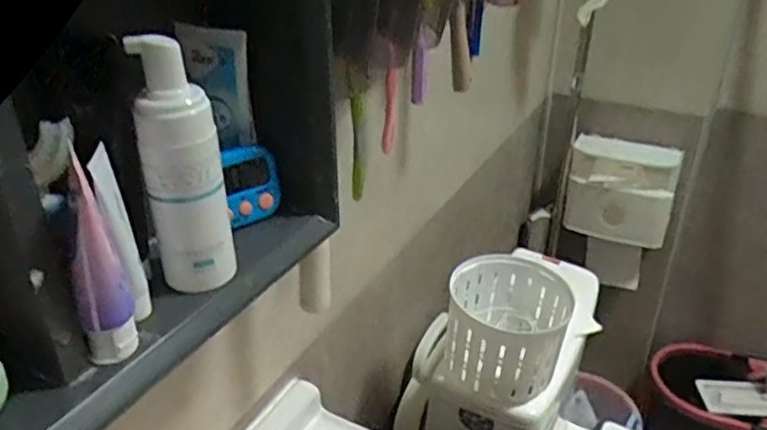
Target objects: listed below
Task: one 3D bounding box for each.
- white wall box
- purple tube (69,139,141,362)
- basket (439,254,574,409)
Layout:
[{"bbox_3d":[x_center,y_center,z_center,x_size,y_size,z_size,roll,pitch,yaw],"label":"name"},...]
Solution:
[{"bbox_3d":[0.538,-0.057,1.496,0.226,0.223,0.102,10,31,16],"label":"white wall box"},{"bbox_3d":[-0.158,0.028,0.363,0.027,0.112,0.035,-13,32,-22],"label":"purple tube"},{"bbox_3d":[0.163,0.151,0.876,0.149,0.126,0.154,9,31,15],"label":"basket"}]

